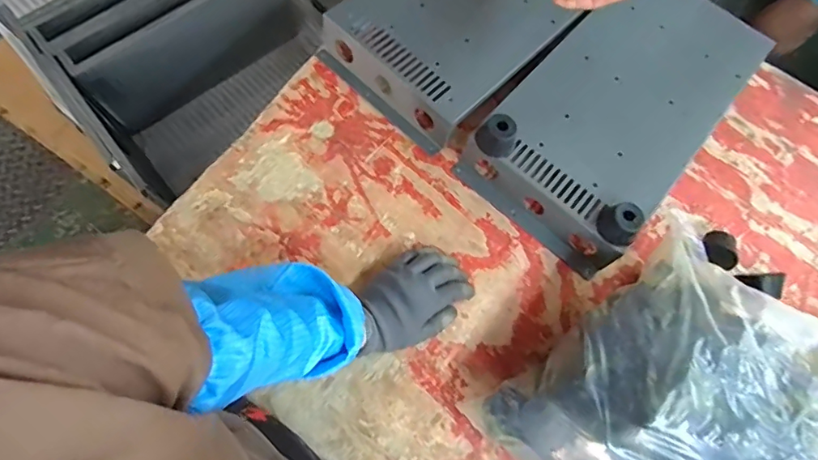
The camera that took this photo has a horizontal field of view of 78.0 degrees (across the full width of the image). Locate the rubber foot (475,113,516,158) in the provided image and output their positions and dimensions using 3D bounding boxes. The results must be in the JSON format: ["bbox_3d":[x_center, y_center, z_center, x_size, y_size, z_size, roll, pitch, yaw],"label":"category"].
[{"bbox_3d":[0.104,-0.111,0.600,0.045,0.032,0.042,22,75,6],"label":"rubber foot"}]

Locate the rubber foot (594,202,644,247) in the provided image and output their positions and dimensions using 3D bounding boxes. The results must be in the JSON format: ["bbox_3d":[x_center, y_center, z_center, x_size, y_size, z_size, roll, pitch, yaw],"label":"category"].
[{"bbox_3d":[0.240,-0.008,0.573,0.044,0.030,0.041,0,74,0],"label":"rubber foot"}]

